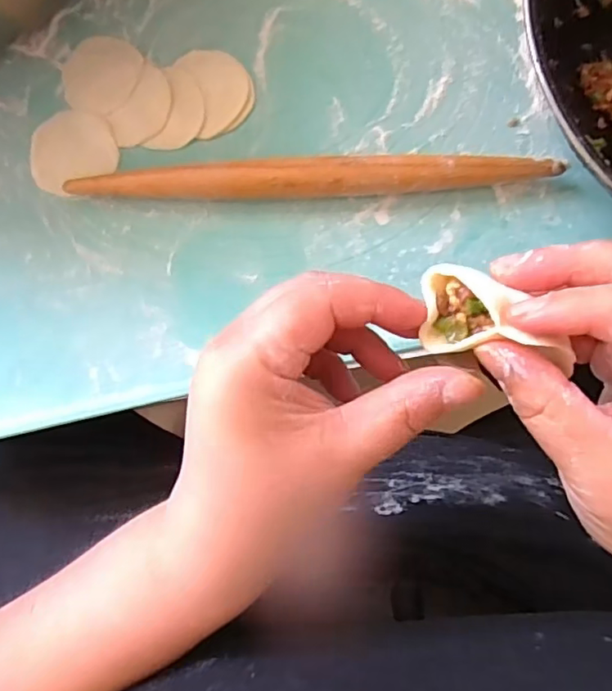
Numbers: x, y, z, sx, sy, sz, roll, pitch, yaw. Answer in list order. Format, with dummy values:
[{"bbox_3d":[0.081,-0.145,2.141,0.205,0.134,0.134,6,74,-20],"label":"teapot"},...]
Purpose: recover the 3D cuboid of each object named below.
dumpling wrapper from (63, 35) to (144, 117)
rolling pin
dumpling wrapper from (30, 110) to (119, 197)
[{"bbox_3d":[-0.148,-0.195,0.402,0.060,0.005,0.059,0,84,4],"label":"dumpling wrapper"},{"bbox_3d":[0.001,-0.110,0.373,0.315,0.026,0.026,-2,83,4],"label":"rolling pin"},{"bbox_3d":[-0.166,-0.139,0.396,0.061,0.009,0.061,0,84,4],"label":"dumpling wrapper"}]

